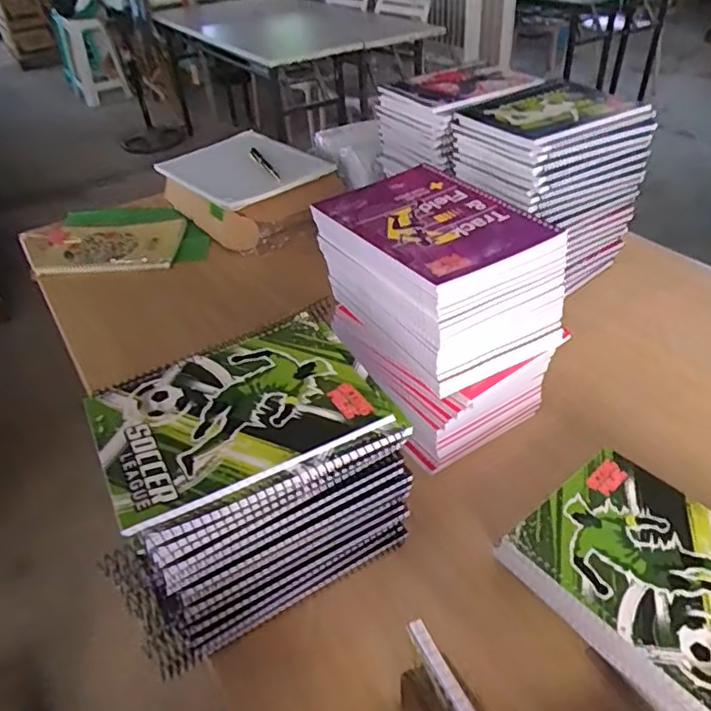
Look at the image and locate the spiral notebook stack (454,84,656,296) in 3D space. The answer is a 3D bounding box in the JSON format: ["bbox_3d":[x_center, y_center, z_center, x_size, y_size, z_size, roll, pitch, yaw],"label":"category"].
[{"bbox_3d":[0.264,-0.234,0.828,0.213,0.219,0.167,-21,42,-20],"label":"spiral notebook stack"}]

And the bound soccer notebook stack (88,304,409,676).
[{"bbox_3d":[-0.089,0.109,0.503,0.226,0.178,0.159,-23,43,-22],"label":"bound soccer notebook stack"}]

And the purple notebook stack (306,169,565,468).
[{"bbox_3d":[0.082,-0.043,0.620,0.151,0.224,0.209,-26,44,-25],"label":"purple notebook stack"}]

